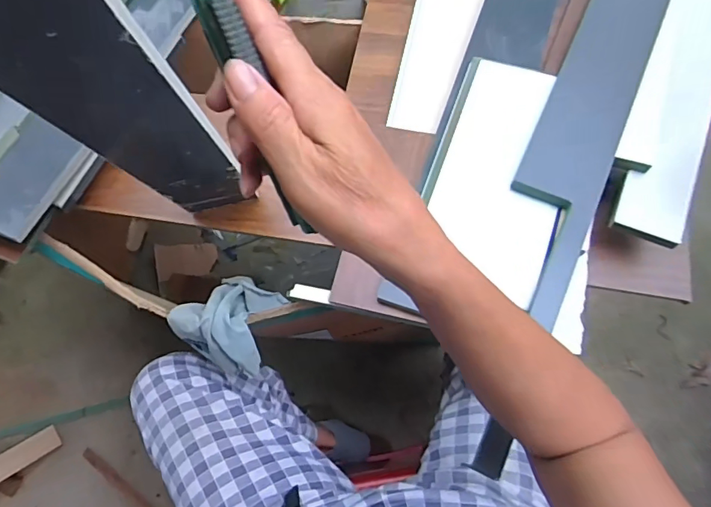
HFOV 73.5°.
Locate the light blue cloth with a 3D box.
[{"bbox_3d":[-0.157,0.085,0.623,0.130,0.101,0.122,30,72,13],"label":"light blue cloth"}]

